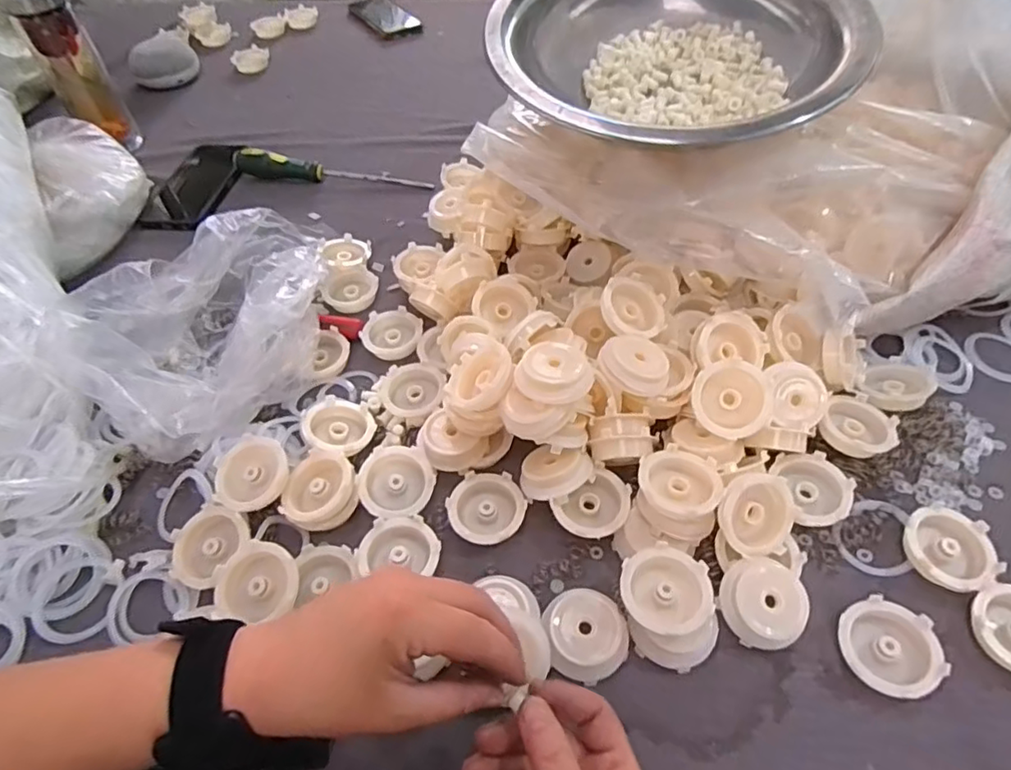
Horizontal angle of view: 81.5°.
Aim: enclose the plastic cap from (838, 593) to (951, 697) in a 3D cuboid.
[{"bbox_3d":[0.229,0.156,0.352,0.052,0.013,0.052,-2,52,2],"label":"plastic cap"}]

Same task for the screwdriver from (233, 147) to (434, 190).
[{"bbox_3d":[-0.210,-0.261,0.702,0.232,0.032,0.029,4,52,6],"label":"screwdriver"}]

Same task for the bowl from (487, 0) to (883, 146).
[{"bbox_3d":[0.141,-0.298,0.507,0.287,0.084,0.307,-16,53,-9],"label":"bowl"}]

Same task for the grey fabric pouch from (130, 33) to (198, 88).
[{"bbox_3d":[-0.521,-0.492,0.895,0.091,0.048,0.067,-24,54,-15],"label":"grey fabric pouch"}]

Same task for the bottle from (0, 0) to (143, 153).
[{"bbox_3d":[-0.523,-0.382,0.715,0.062,0.200,0.057,-31,56,-19],"label":"bottle"}]

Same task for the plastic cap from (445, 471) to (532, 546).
[{"bbox_3d":[-0.013,0.089,0.422,0.054,0.016,0.051,-2,52,2],"label":"plastic cap"}]

